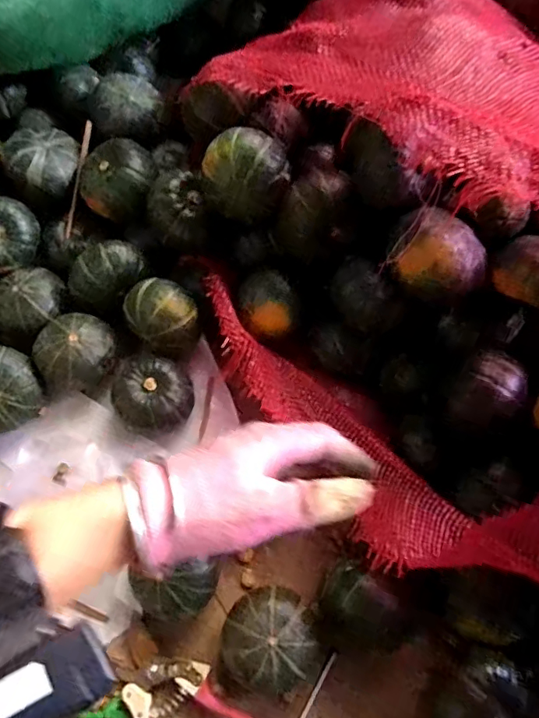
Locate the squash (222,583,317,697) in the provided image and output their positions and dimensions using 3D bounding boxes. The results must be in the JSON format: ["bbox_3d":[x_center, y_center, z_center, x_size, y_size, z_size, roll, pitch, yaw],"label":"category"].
[{"bbox_3d":[0.003,0.286,0.532,0.095,0.066,0.096,20,71,10],"label":"squash"}]

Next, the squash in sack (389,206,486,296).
[{"bbox_3d":[0.160,-0.093,0.508,0.092,0.079,0.068,19,71,9],"label":"squash in sack"}]

